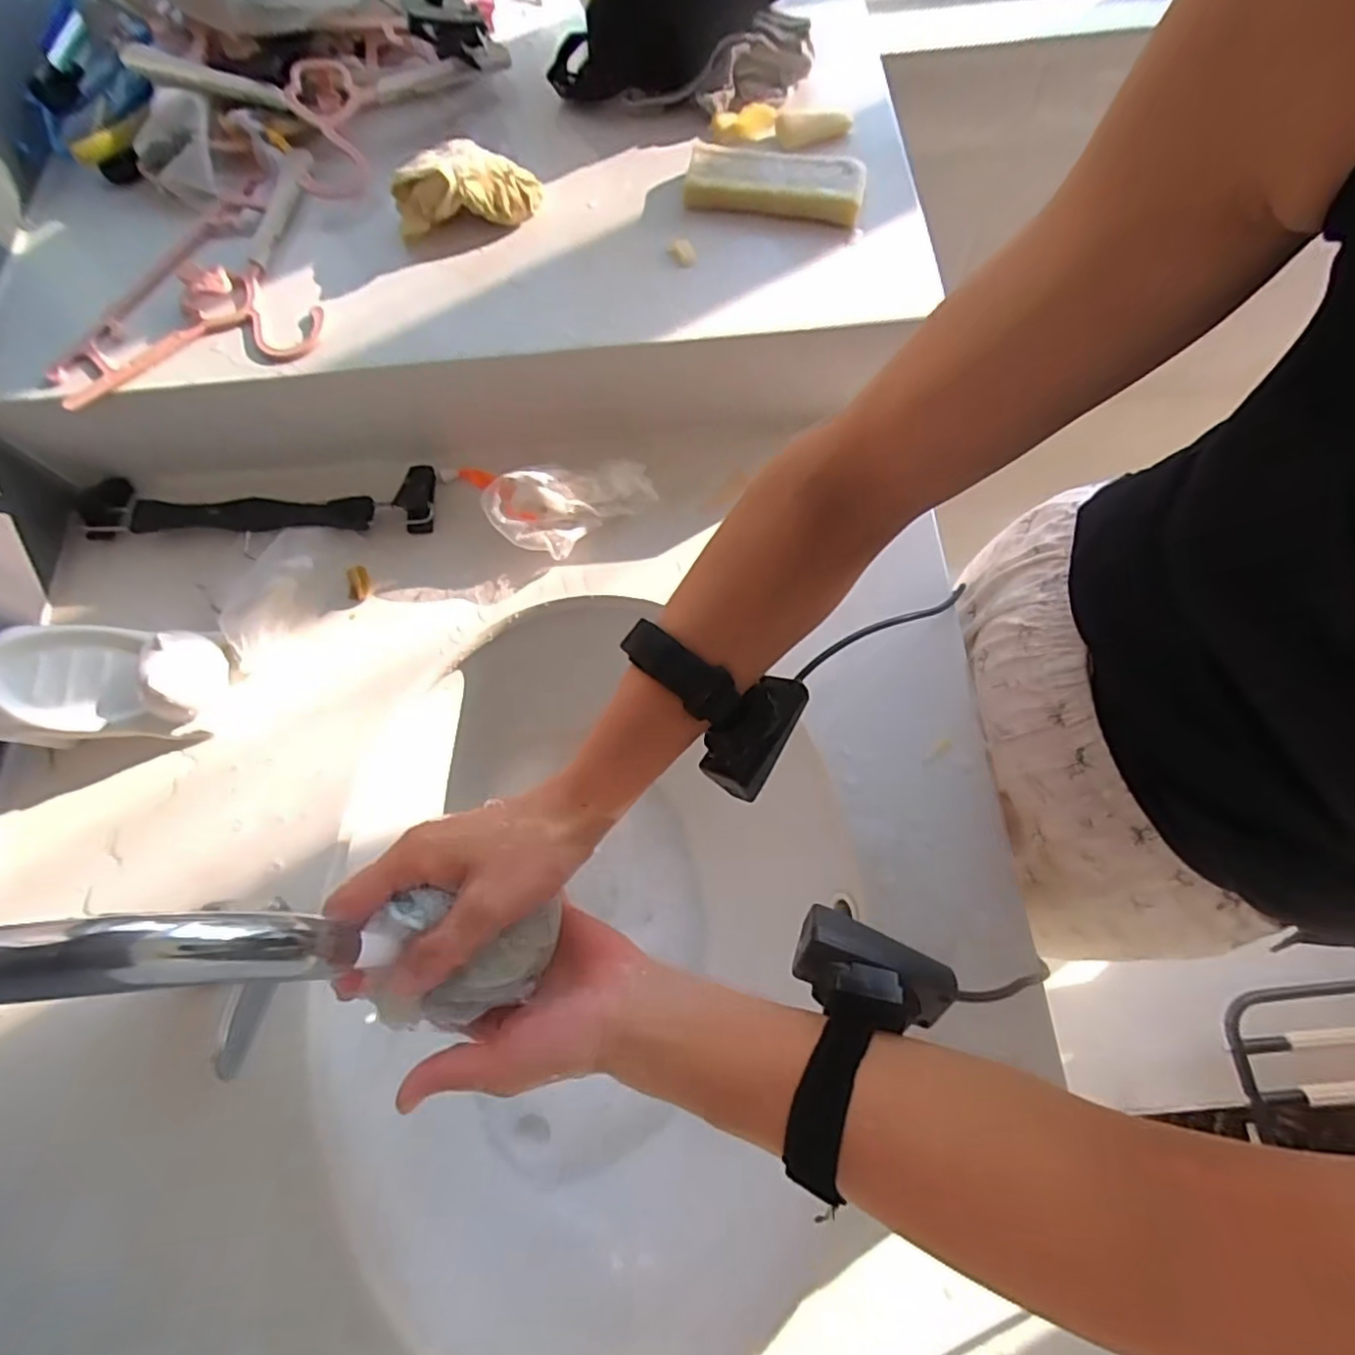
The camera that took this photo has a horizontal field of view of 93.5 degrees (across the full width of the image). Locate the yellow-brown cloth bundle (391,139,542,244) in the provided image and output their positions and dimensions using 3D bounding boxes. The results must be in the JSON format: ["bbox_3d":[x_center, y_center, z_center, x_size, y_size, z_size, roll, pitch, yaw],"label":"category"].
[{"bbox_3d":[-0.157,-0.363,0.469,0.107,0.038,0.055,-16,71,-3],"label":"yellow-brown cloth bundle"}]

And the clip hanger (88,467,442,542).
[{"bbox_3d":[-0.339,-0.143,0.509,0.287,0.027,0.056,-1,71,2],"label":"clip hanger"}]

